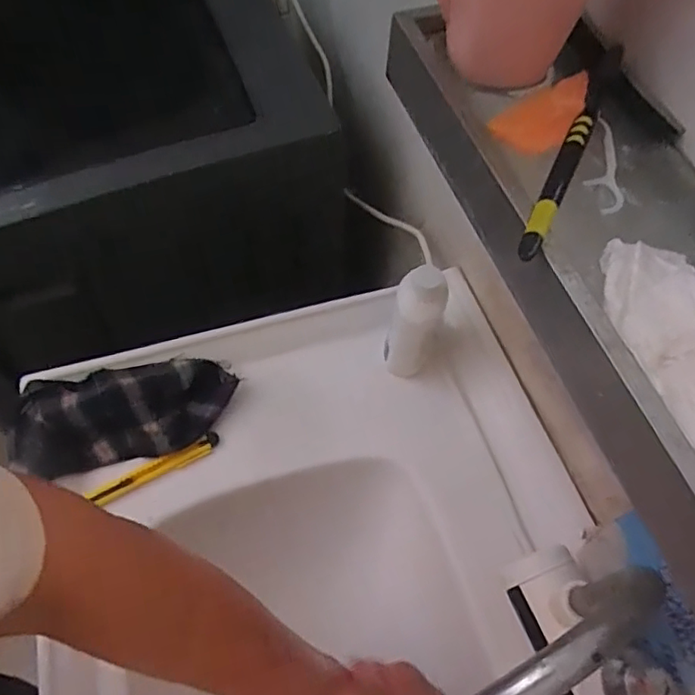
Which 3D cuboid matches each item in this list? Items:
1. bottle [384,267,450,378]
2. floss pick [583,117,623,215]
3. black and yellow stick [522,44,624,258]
[{"bbox_3d":[0.066,-0.018,0.590,0.049,0.145,0.051,11,58,4],"label":"bottle"},{"bbox_3d":[0.138,-0.100,0.317,0.020,0.005,0.071,7,58,1],"label":"floss pick"},{"bbox_3d":[0.121,-0.111,0.309,0.013,0.008,0.182,24,60,12],"label":"black and yellow stick"}]

